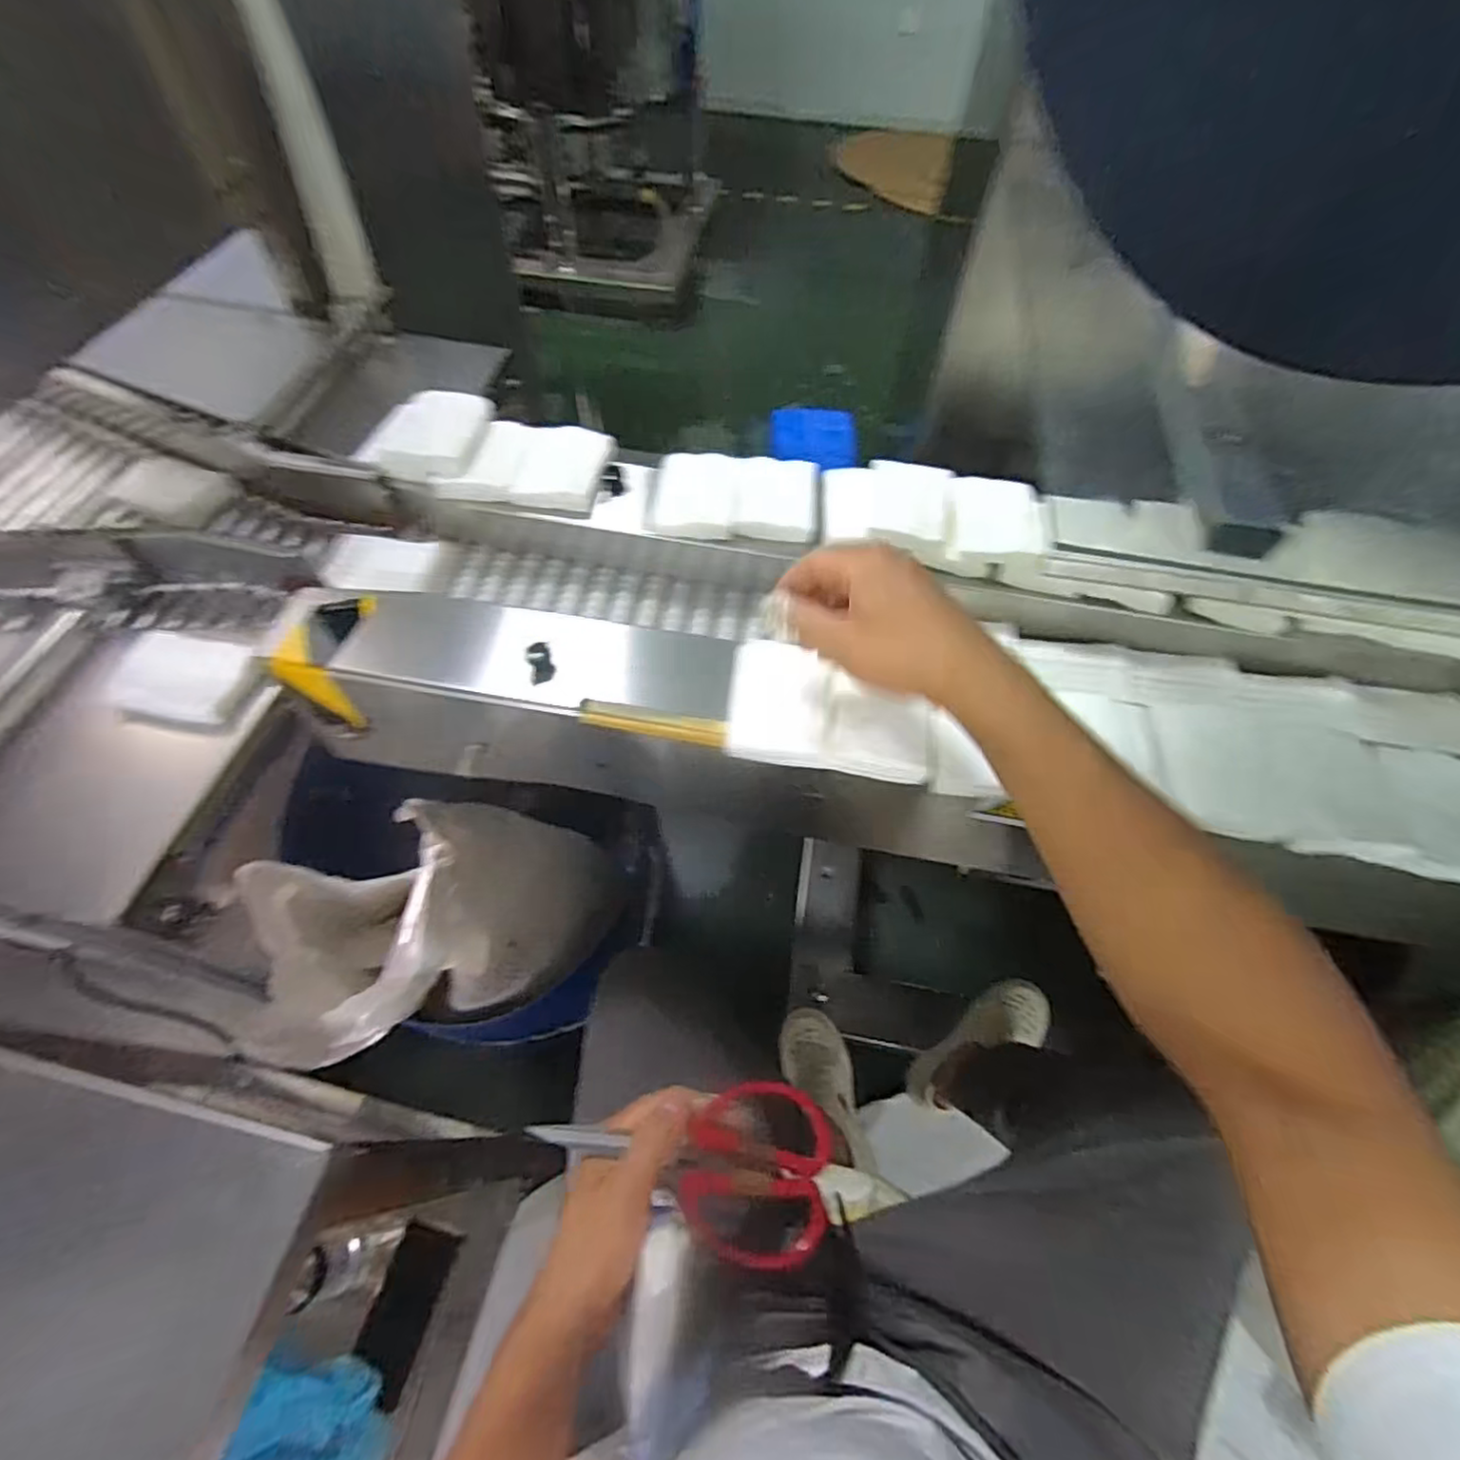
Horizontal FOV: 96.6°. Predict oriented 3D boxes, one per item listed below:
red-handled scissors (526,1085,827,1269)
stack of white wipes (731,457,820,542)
[{"bbox_3d":[-0.026,0.270,0.411,0.187,0.021,0.094,13,58,-8],"label":"red-handled scissors"},{"bbox_3d":[0.042,-0.223,0.623,0.082,0.019,0.091,8,59,3],"label":"stack of white wipes"}]

